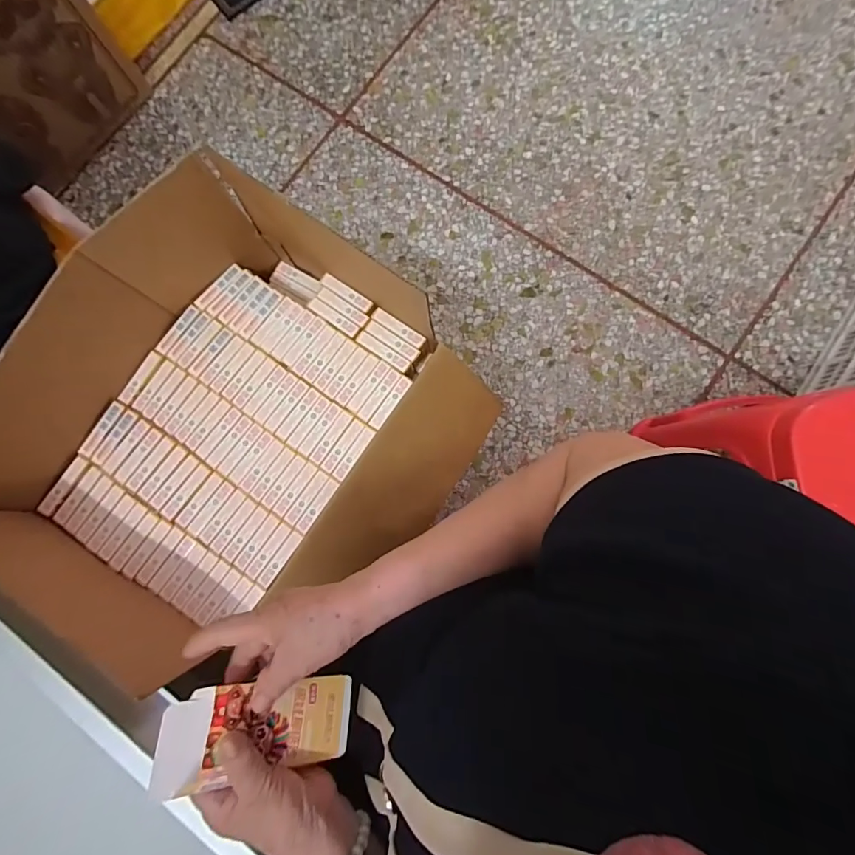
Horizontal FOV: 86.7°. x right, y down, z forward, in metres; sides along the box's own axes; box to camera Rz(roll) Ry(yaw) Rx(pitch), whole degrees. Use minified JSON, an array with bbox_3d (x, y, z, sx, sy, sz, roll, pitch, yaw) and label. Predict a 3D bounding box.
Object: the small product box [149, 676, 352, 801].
[{"bbox_3d":[-0.133,0.244,0.369,0.147,0.026,0.070,9,83,-28],"label":"small product box"}]

